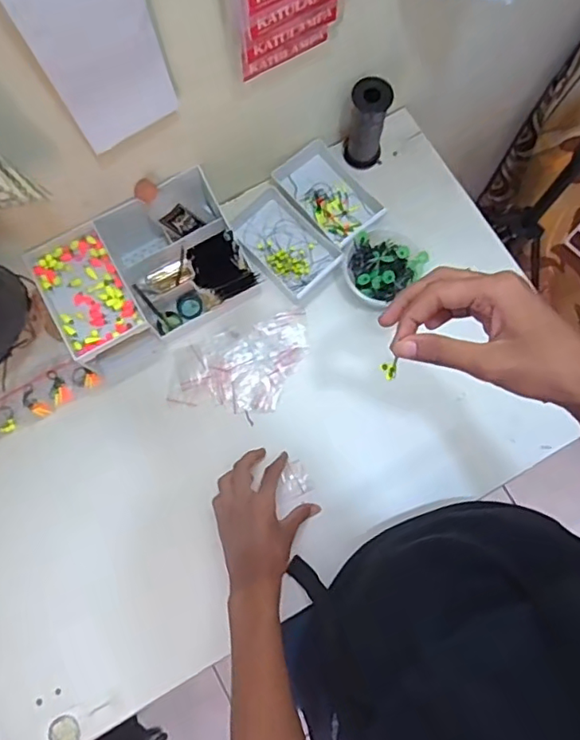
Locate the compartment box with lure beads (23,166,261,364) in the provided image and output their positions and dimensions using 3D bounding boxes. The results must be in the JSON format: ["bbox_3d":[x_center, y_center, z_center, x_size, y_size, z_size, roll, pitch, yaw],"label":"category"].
[{"bbox_3d":[-0.172,-0.112,0.681,0.222,0.106,0.153,-26,78,-5],"label":"compartment box with lure beads"}]

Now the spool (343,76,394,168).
[{"bbox_3d":[0.098,-0.313,0.717,0.052,0.117,0.046,11,78,3],"label":"spool"}]

